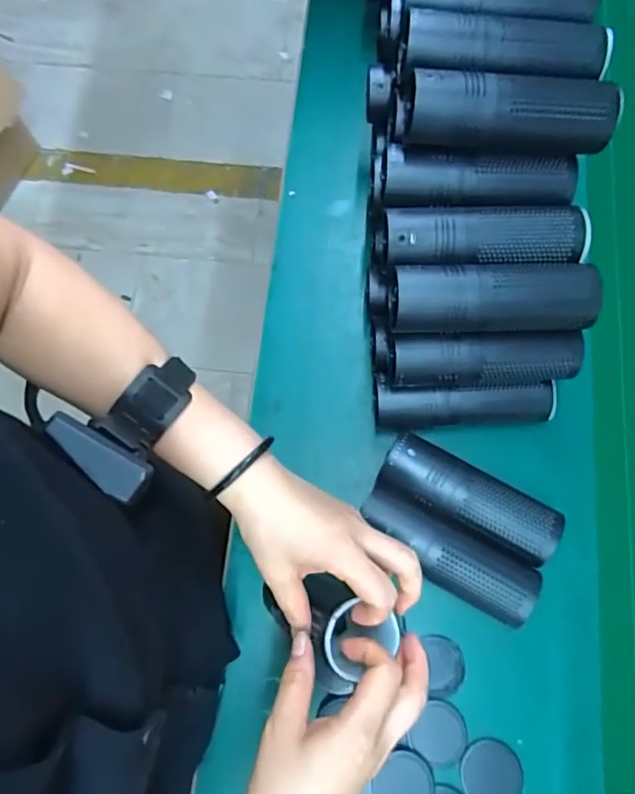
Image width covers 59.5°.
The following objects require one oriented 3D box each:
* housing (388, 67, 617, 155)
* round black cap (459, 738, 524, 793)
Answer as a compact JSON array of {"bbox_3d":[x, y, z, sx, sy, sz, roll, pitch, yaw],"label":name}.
[{"bbox_3d":[0.154,-0.235,0.453,0.175,0.054,0.055,3,74,2],"label":"housing"},{"bbox_3d":[0.147,0.319,0.472,0.052,0.012,0.048,0,74,1],"label":"round black cap"}]

